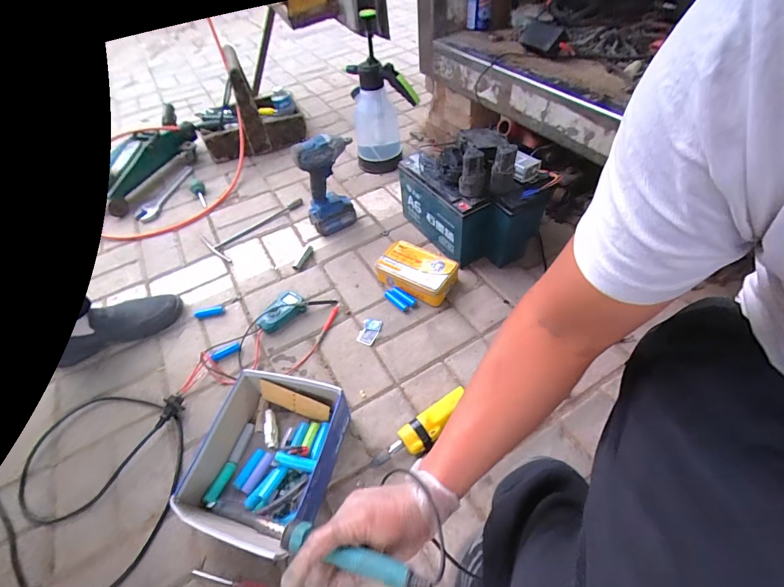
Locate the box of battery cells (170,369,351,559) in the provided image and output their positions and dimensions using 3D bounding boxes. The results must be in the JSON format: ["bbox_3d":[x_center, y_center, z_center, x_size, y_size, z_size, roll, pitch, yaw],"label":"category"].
[{"bbox_3d":[-0.194,0.260,0.598,0.209,0.103,0.230,6,52,11],"label":"box of battery cells"}]

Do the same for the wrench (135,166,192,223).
[{"bbox_3d":[-0.735,-0.328,1.218,0.072,0.012,0.295,-1,50,6],"label":"wrench"}]

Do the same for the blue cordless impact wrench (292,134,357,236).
[{"bbox_3d":[-0.153,-0.268,0.952,0.142,0.247,0.065,-17,51,-8],"label":"blue cordless impact wrench"}]

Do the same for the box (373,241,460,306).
[{"bbox_3d":[0.056,-0.047,0.860,0.170,0.058,0.115,28,59,26],"label":"box"}]

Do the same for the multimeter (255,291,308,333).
[{"bbox_3d":[-0.248,0.038,0.837,0.108,0.036,0.071,-34,55,-20],"label":"multimeter"}]

